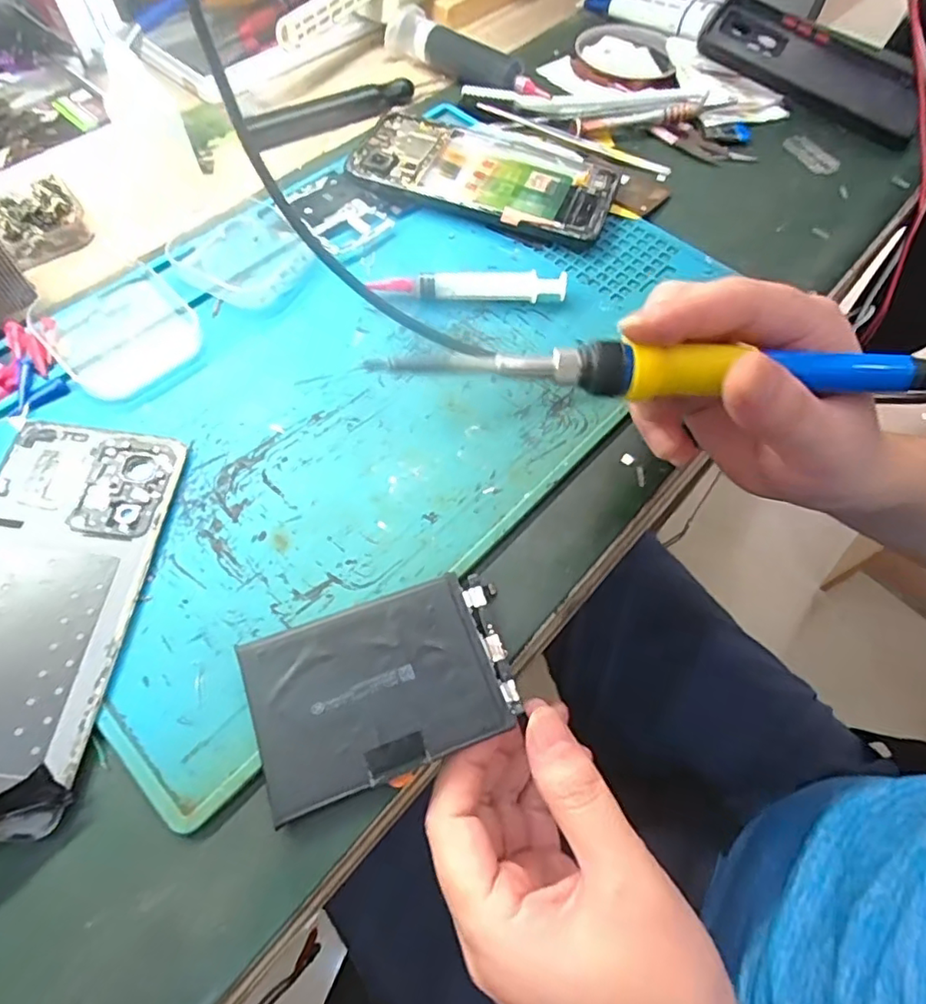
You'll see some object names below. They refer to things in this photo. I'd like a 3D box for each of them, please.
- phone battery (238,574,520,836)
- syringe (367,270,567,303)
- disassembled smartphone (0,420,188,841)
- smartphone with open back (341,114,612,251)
[{"bbox_3d":[-0.029,0.068,0.217,0.095,0.007,0.063,-19,65,-13],"label":"phone battery"},{"bbox_3d":[0.003,-0.115,0.314,0.104,0.014,0.012,1,62,-3],"label":"syringe"},{"bbox_3d":[-0.166,0.042,0.224,0.072,0.009,0.164,4,62,-2],"label":"disassembled smartphone"},{"bbox_3d":[0.014,-0.202,0.360,0.156,0.011,0.077,19,62,6],"label":"smartphone with open back"}]

